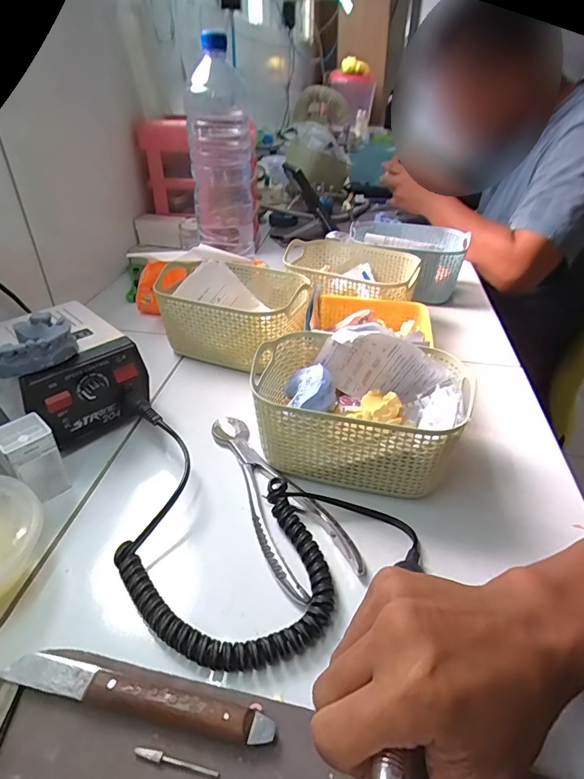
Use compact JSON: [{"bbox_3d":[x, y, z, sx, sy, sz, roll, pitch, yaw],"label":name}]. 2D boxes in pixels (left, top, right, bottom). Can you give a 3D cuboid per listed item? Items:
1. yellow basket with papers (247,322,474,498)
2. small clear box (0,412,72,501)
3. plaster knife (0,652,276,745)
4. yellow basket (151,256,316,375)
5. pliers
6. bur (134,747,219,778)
[{"bbox_3d":[0.055,0.018,0.379,0.167,0.090,0.116,10,38,10],"label":"yellow basket with papers"},{"bbox_3d":[-0.204,0.054,0.349,0.037,0.056,0.034,30,45,32],"label":"small clear box"},{"bbox_3d":[-0.083,0.165,0.238,0.148,0.015,0.018,9,37,9],"label":"plaster knife"},{"bbox_3d":[-0.069,-0.099,0.533,0.174,0.086,0.130,15,39,17],"label":"yellow basket"},{"bbox_3d":[-0.020,0.077,0.357,0.059,0.015,0.193,-18,41,-25],"label":"pliers"},{"bbox_3d":[-0.058,0.185,0.220,0.043,0.004,0.004,9,37,9],"label":"bur"}]

